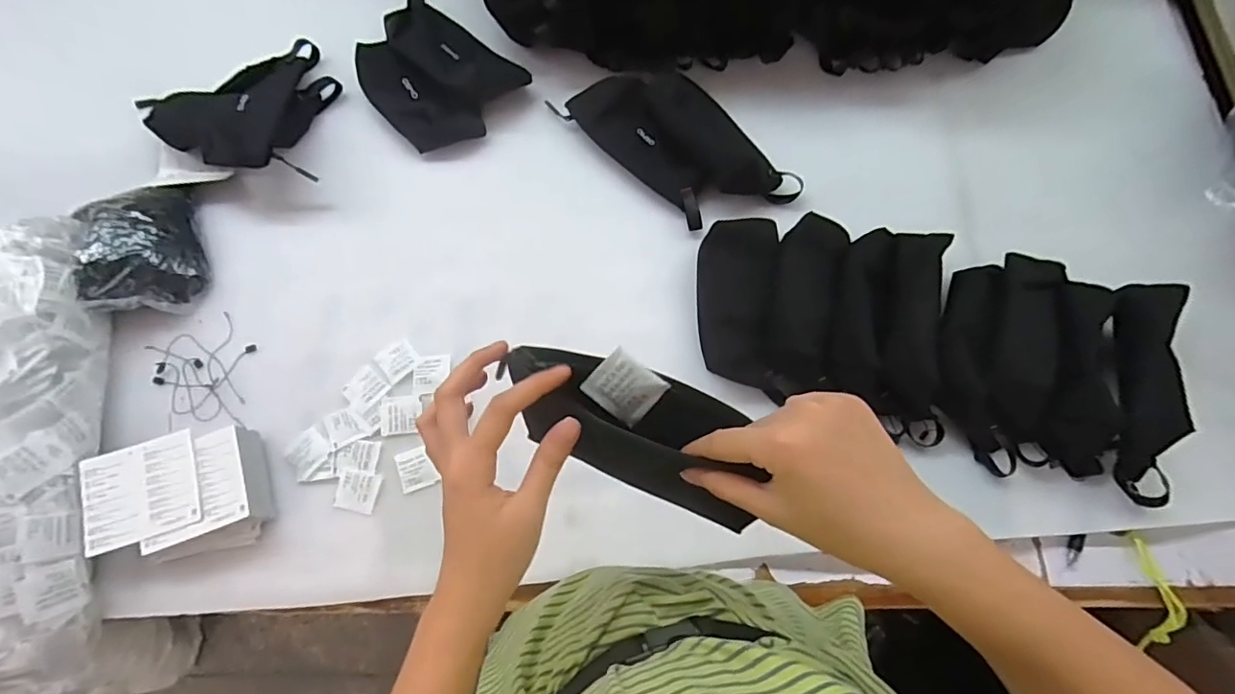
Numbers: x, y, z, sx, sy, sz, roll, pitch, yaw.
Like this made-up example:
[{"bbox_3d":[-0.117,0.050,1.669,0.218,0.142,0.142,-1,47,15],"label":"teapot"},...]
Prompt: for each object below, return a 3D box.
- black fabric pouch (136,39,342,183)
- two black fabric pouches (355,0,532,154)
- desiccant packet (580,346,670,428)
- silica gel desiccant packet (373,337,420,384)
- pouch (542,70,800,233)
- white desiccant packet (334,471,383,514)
[{"bbox_3d":[-0.436,-0.298,0.655,0.210,0.074,0.191,33,75,10],"label":"black fabric pouch"},{"bbox_3d":[-0.234,-0.330,0.671,0.204,0.041,0.165,37,76,11],"label":"two black fabric pouches"},{"bbox_3d":[0.005,0.026,0.344,0.042,0.004,0.040,40,113,-7],"label":"desiccant packet"},{"bbox_3d":[-0.235,0.013,0.589,0.040,0.008,0.039,-39,76,-11],"label":"silica gel desiccant packet"},{"bbox_3d":[0.070,-0.242,0.642,0.132,0.040,0.281,-43,77,-12],"label":"pouch"},{"bbox_3d":[-0.260,0.144,0.549,0.044,0.004,0.037,10,72,3],"label":"white desiccant packet"}]

